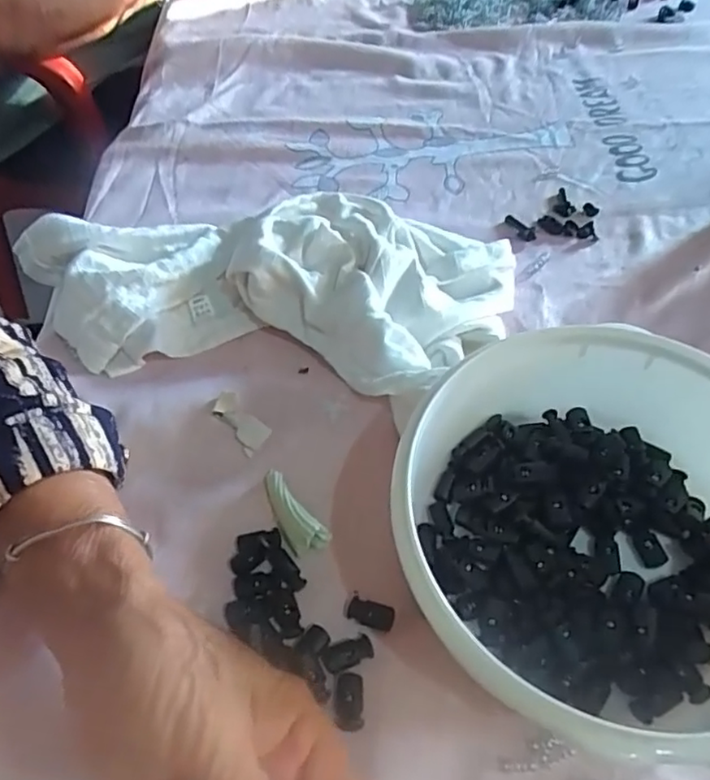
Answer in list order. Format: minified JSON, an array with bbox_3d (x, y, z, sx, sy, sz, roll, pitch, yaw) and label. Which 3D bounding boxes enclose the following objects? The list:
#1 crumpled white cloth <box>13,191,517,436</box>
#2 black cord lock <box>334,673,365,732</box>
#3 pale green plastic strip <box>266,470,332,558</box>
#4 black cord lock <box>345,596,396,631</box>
[{"bbox_3d":[-0.060,-0.070,0.381,0.296,0.043,0.149,12,54,11],"label":"crumpled white cloth"},{"bbox_3d":[-0.002,0.129,0.253,0.011,0.006,0.021,-3,52,0],"label":"black cord lock"},{"bbox_3d":[-0.031,0.058,0.300,0.017,0.016,0.044,-27,56,-18],"label":"pale green plastic strip"},{"bbox_3d":[0.007,0.101,0.278,0.022,0.004,0.011,12,54,11],"label":"black cord lock"}]

